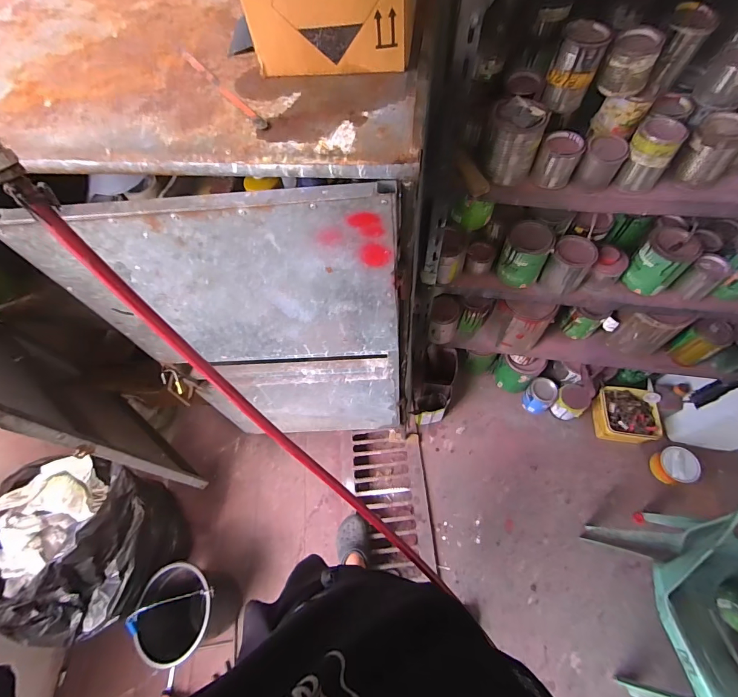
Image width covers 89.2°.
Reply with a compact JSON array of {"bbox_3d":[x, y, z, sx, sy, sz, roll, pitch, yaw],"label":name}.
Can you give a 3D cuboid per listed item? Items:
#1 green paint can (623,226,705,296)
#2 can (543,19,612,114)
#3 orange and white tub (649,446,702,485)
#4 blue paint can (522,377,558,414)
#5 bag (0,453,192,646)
[{"bbox_3d":[0.697,-0.206,0.896,0.093,0.139,0.096,-2,62,3],"label":"green paint can"},{"bbox_3d":[0.347,-0.473,0.635,0.067,0.109,0.066,-2,62,3],"label":"can"},{"bbox_3d":[1.112,0.428,1.362,0.125,0.077,0.122,-2,62,3],"label":"orange and white tub"},{"bbox_3d":[0.678,0.191,1.486,0.108,0.135,0.107,-33,64,-13],"label":"blue paint can"},{"bbox_3d":[-0.921,0.659,1.250,0.384,0.506,0.502,-13,61,-3],"label":"bag"}]

